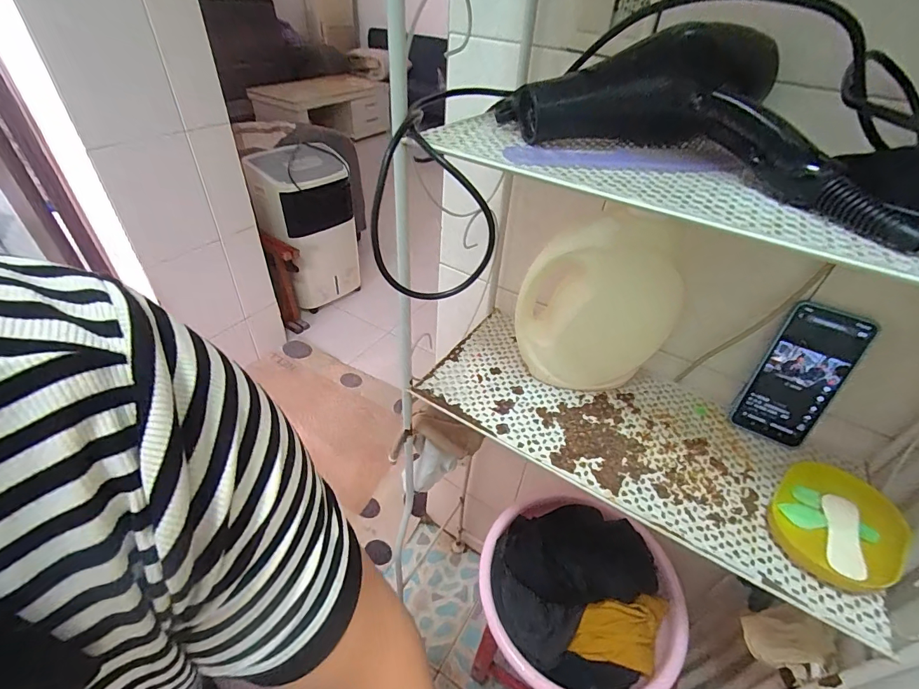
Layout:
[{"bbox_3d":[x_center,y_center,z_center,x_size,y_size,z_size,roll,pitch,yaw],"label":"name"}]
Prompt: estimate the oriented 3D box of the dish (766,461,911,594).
[{"bbox_3d":[0.381,0.181,0.426,0.116,0.031,0.109,3,41,-2],"label":"dish"}]

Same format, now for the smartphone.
[{"bbox_3d":[0.406,0.039,0.505,0.084,0.169,0.007,27,23,15],"label":"smartphone"}]

